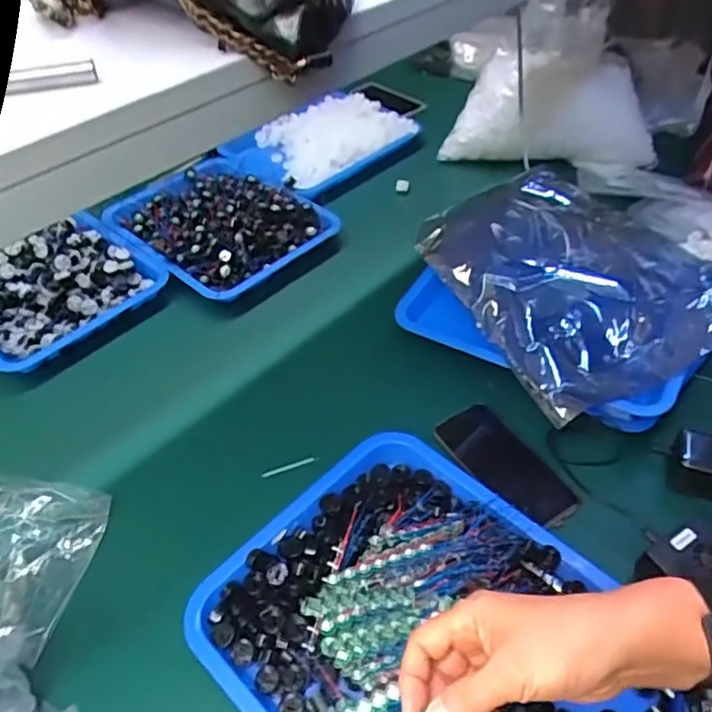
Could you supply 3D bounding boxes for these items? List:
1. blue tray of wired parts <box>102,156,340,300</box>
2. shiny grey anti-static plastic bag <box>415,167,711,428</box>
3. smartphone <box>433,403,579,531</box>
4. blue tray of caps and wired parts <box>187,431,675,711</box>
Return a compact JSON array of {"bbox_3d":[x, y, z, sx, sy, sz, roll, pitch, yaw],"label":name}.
[{"bbox_3d":[-0.203,-0.208,0.903,0.297,0.049,0.219,30,54,26],"label":"blue tray of wired parts"},{"bbox_3d":[0.266,-0.100,0.724,0.283,0.090,0.317,-18,49,-15],"label":"shiny grey anti-static plastic bag"},{"bbox_3d":[0.165,0.120,0.671,0.072,0.013,0.155,-36,65,-17],"label":"smartphone"},{"bbox_3d":[0.067,0.227,0.516,0.374,0.070,0.299,31,55,27],"label":"blue tray of caps and wired parts"}]

